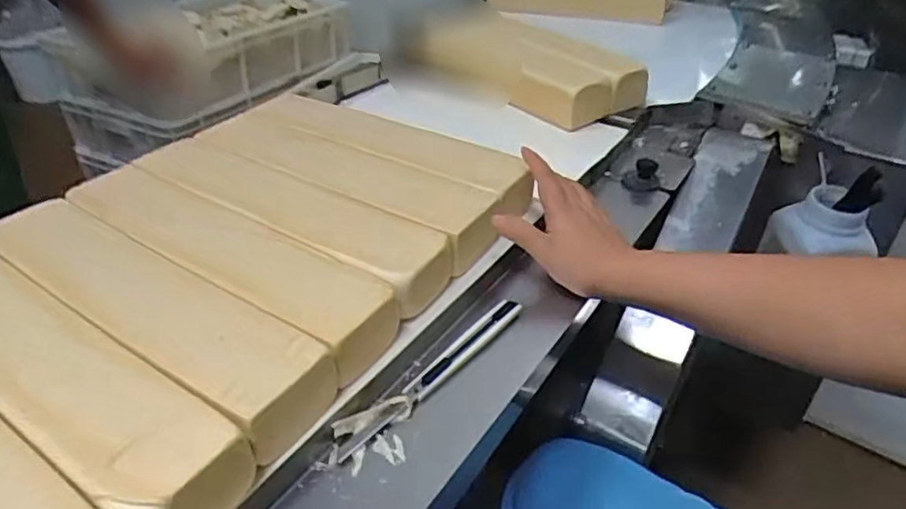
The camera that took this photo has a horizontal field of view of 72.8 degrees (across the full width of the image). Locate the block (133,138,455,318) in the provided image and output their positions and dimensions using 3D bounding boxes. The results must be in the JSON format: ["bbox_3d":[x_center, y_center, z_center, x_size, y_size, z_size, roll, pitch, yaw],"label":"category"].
[{"bbox_3d":[-0.155,-0.035,0.582,0.356,0.049,0.083,24,44,27],"label":"block"}]

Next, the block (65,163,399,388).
[{"bbox_3d":[-0.200,0.003,0.539,0.349,0.057,0.075,24,44,27],"label":"block"}]

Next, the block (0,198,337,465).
[{"bbox_3d":[-0.242,0.040,0.481,0.355,0.051,0.078,23,44,26],"label":"block"}]

